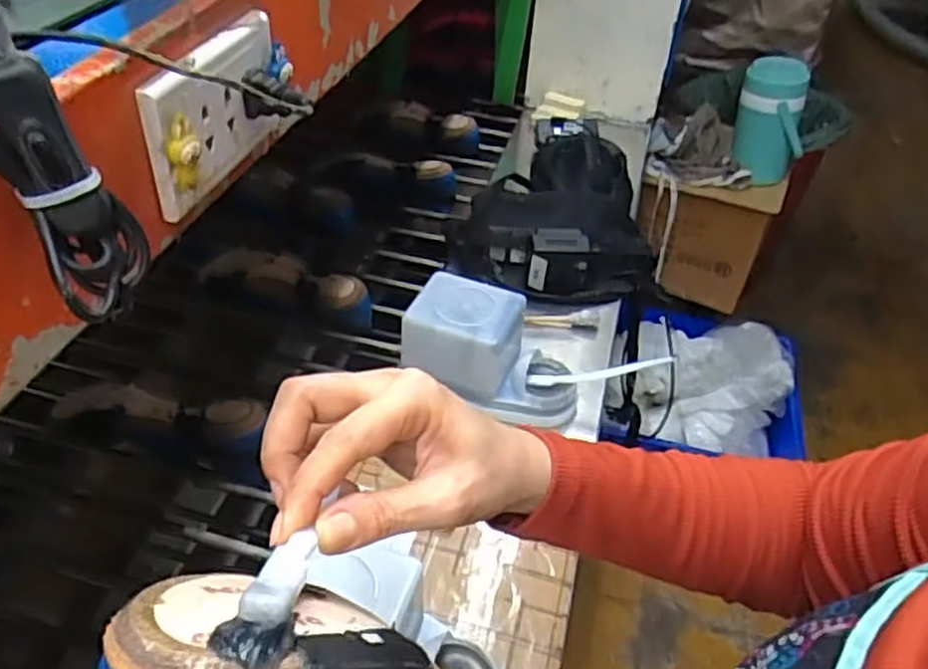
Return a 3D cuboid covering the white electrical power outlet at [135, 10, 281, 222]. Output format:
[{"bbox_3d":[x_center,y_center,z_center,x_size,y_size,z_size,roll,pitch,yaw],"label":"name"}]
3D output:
[{"bbox_3d":[-0.127,-0.119,0.391,0.022,0.069,0.117,9,41,6],"label":"white electrical power outlet"}]

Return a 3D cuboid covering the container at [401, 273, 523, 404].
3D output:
[{"bbox_3d":[0.001,-0.002,0.810,0.113,0.081,0.097,15,42,12],"label":"container"}]

